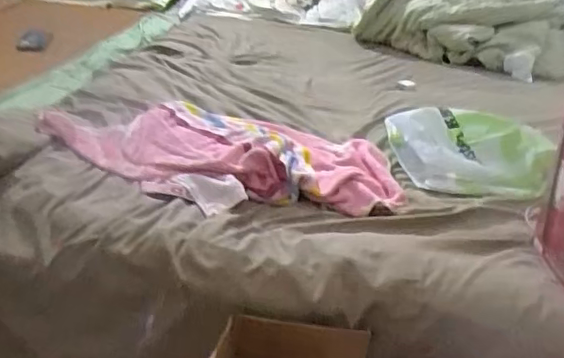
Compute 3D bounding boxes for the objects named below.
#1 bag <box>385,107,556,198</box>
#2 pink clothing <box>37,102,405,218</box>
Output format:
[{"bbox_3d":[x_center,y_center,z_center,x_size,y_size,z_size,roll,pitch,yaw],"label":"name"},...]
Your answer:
[{"bbox_3d":[0.365,-0.064,1.148,0.257,0.083,0.213,0,29,-10],"label":"bag"},{"bbox_3d":[-0.114,-0.058,1.086,0.633,0.054,0.323,15,30,17],"label":"pink clothing"}]

